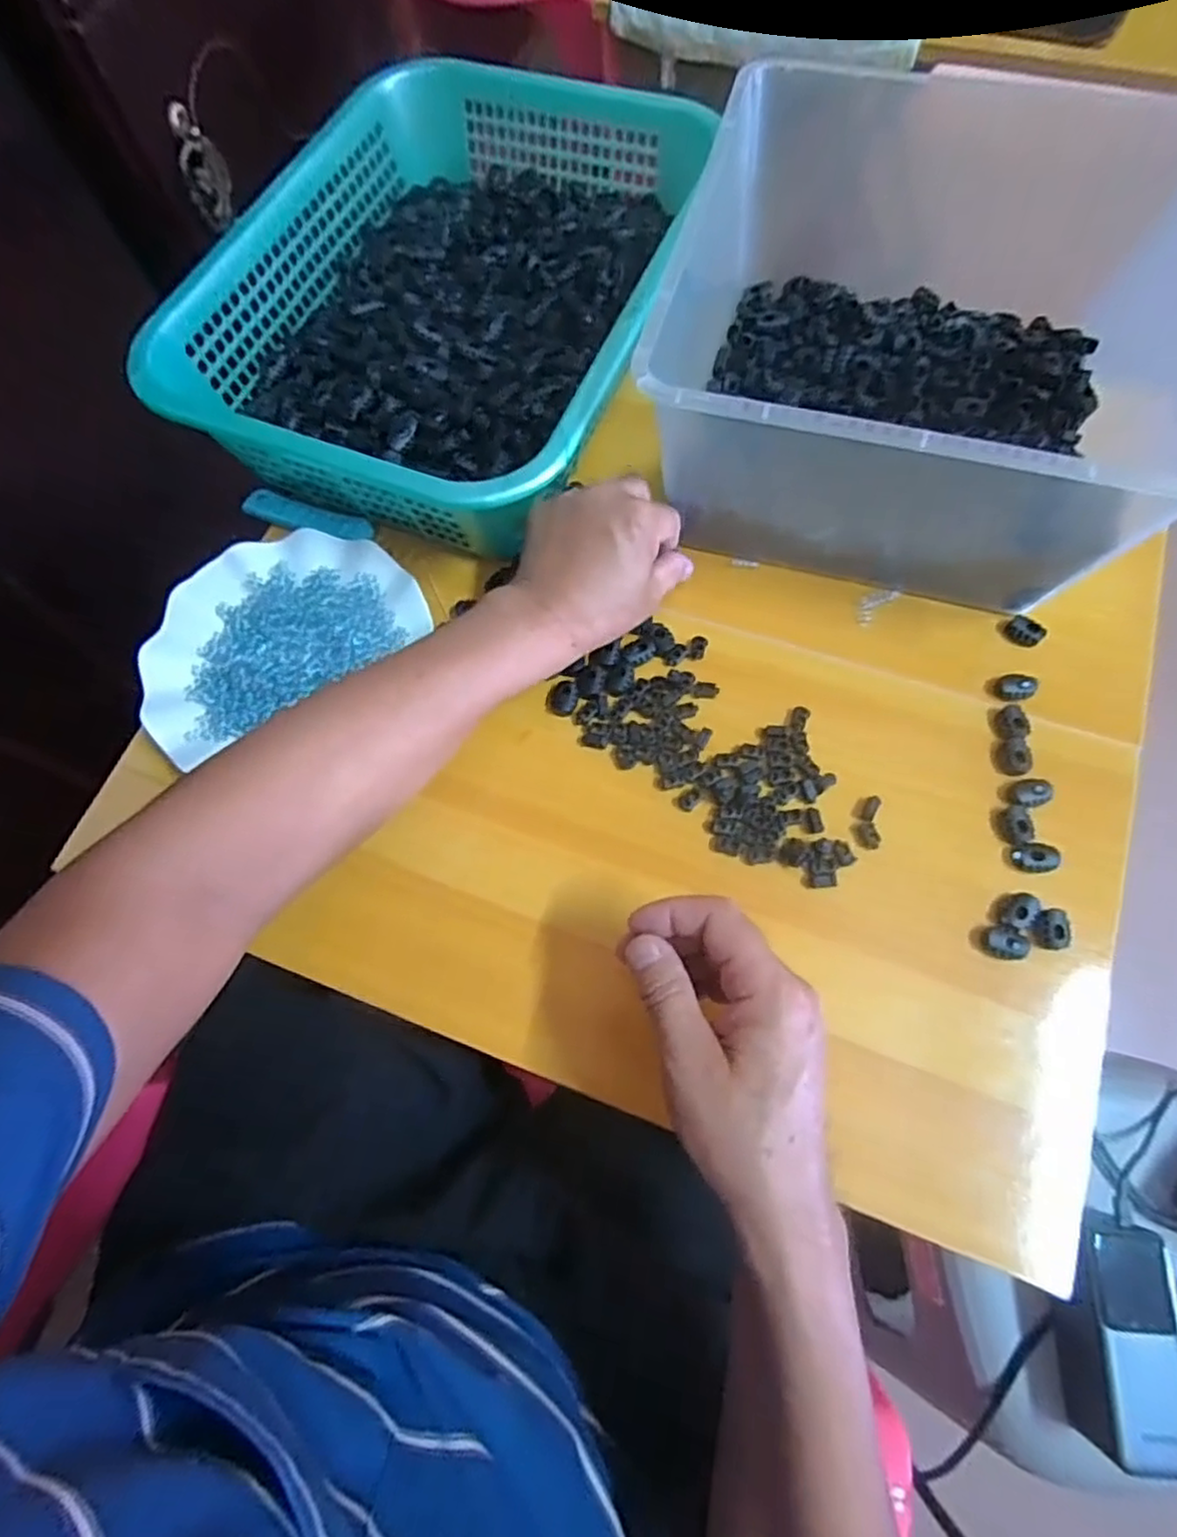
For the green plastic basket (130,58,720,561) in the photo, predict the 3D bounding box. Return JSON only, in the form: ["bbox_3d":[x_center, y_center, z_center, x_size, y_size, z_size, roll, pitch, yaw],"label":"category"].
[{"bbox_3d":[-0.088,-0.345,0.503,0.299,0.082,0.388,22,72,10],"label":"green plastic basket"}]

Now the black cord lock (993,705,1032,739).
[{"bbox_3d":[0.259,-0.028,0.425,0.019,0.008,0.021,7,70,5],"label":"black cord lock"}]

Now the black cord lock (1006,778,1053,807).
[{"bbox_3d":[0.260,0.014,0.408,0.024,0.007,0.017,-13,70,-2],"label":"black cord lock"}]

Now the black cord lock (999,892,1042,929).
[{"bbox_3d":[0.240,0.079,0.387,0.022,0.009,0.016,-40,73,-12],"label":"black cord lock"}]

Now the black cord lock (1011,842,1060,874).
[{"bbox_3d":[0.255,0.051,0.395,0.022,0.008,0.017,-4,70,1],"label":"black cord lock"}]

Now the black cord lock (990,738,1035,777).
[{"bbox_3d":[0.255,-0.007,0.417,0.019,0.009,0.024,5,70,4],"label":"black cord lock"}]

